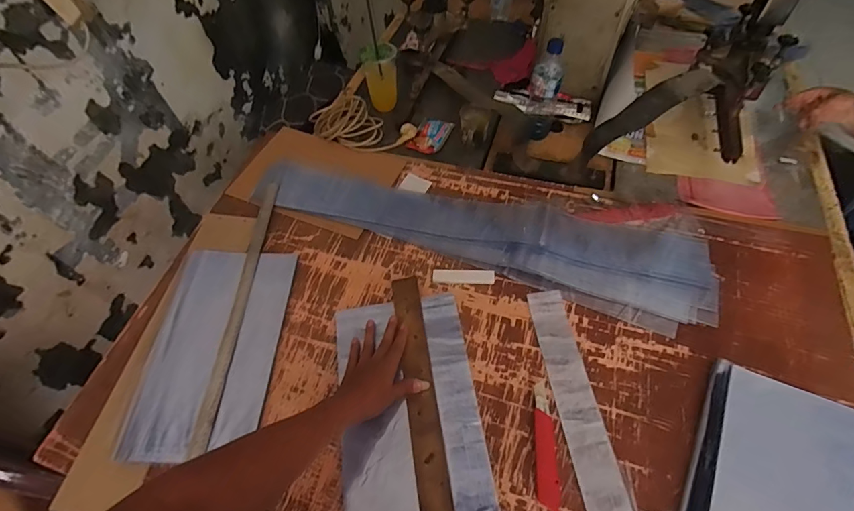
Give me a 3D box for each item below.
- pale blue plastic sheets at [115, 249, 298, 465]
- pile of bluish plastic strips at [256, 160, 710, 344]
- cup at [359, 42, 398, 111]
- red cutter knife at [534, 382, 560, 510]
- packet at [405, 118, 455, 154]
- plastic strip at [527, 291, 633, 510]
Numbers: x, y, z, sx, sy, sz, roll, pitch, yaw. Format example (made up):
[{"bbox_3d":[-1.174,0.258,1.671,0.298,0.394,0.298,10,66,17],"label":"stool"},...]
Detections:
[{"bbox_3d":[-0.371,0.154,0.740,0.219,0.019,0.367,1,56,5],"label":"pale blue plastic sheets"},{"bbox_3d":[0.075,-0.059,0.847,0.911,0.031,0.192,15,58,14],"label":"pile of bluish plastic strips"},{"bbox_3d":[-0.110,-0.442,1.052,0.077,0.164,0.074,-2,56,3],"label":"cup"},{"bbox_3d":[0.173,0.274,0.616,0.032,0.016,0.164,3,56,6],"label":"red cutter knife"},{"bbox_3d":[0.010,-0.291,1.027,0.082,0.016,0.110,20,60,16],"label":"packet"},{"bbox_3d":[0.231,0.224,0.659,0.061,0.007,0.373,-8,56,1],"label":"plastic strip"}]

